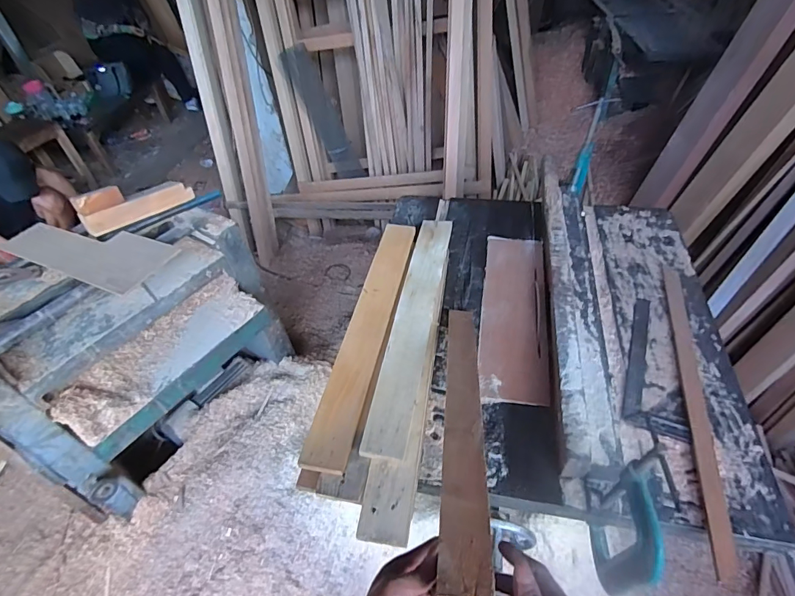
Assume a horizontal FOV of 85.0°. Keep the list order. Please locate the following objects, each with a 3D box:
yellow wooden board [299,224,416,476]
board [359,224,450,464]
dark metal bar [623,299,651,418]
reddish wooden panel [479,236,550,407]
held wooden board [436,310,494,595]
[{"bbox_3d":[-0.052,0.048,0.851,0.077,0.022,0.579,5,47,12],"label":"yellow wooden board"},{"bbox_3d":[0.036,0.030,0.857,0.073,0.015,0.583,5,47,12],"label":"board"},{"bbox_3d":[0.453,0.100,0.815,0.028,0.006,0.289,15,50,20],"label":"dark metal bar"},{"bbox_3d":[0.245,0.021,0.914,0.127,0.007,0.447,5,47,11],"label":"reddish wooden panel"},{"bbox_3d":[0.096,0.141,0.629,0.049,0.013,0.585,1,22,8],"label":"held wooden board"}]

